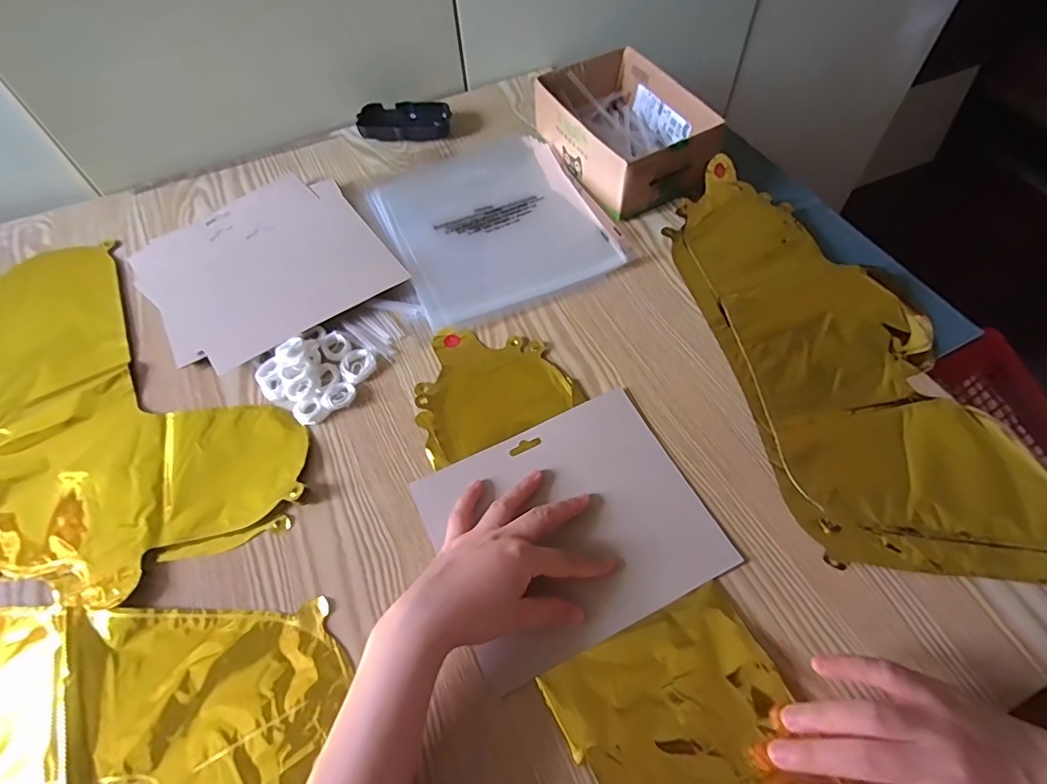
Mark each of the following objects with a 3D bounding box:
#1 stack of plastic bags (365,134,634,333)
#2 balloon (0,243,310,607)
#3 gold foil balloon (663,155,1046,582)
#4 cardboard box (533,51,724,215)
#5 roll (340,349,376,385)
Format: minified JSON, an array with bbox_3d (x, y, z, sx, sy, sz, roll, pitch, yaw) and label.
[{"bbox_3d":[-0.038,-0.191,0.575,0.210,0.009,0.250,-22,61,-10],"label":"stack of plastic bags"},{"bbox_3d":[-0.381,0.012,0.461,0.416,0.008,0.216,37,67,21],"label":"balloon"},{"bbox_3d":[0.272,-0.047,0.471,0.195,0.009,0.419,-10,60,-4],"label":"gold foil balloon"},{"bbox_3d":[0.110,-0.282,0.587,0.129,0.066,0.194,-24,62,-12],"label":"cardboard box"},{"bbox_3d":[-0.147,-0.024,0.479,0.031,0.005,0.033,-1,59,2],"label":"roll"}]

